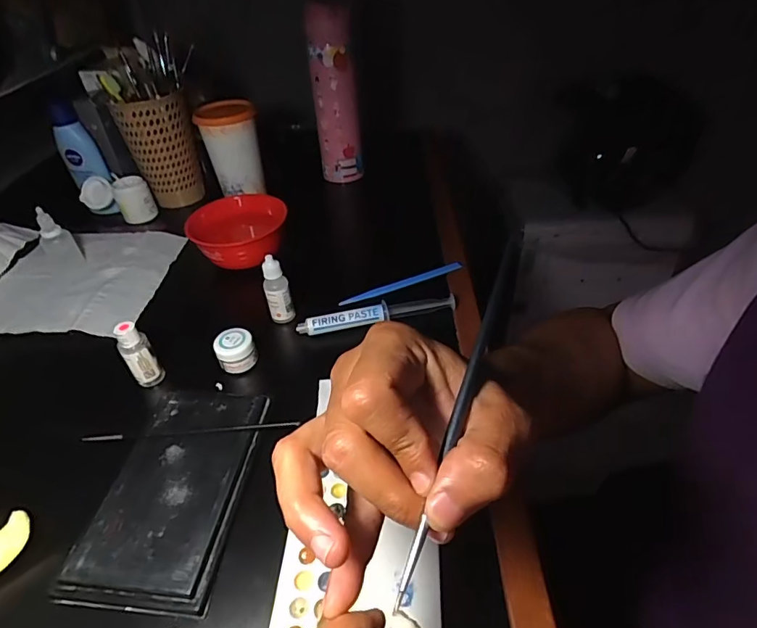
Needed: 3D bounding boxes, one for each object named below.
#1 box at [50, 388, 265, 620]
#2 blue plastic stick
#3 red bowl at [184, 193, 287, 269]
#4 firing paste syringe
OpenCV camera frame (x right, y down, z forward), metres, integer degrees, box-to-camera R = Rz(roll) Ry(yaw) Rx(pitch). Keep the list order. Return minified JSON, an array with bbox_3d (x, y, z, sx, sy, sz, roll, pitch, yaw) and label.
[{"bbox_3d":[-0.139,0.115,0.321,0.088,0.011,0.150,2,41,6],"label":"box"},{"bbox_3d":[0.026,-0.033,0.494,0.138,0.012,0.009,-15,42,-12],"label":"blue plastic stick"},{"bbox_3d":[-0.156,-0.093,0.533,0.105,0.045,0.108,-10,41,-8],"label":"red bowl"},{"bbox_3d":[-0.001,0.000,0.442,0.150,0.016,0.013,-10,41,-8],"label":"firing paste syringe"}]

